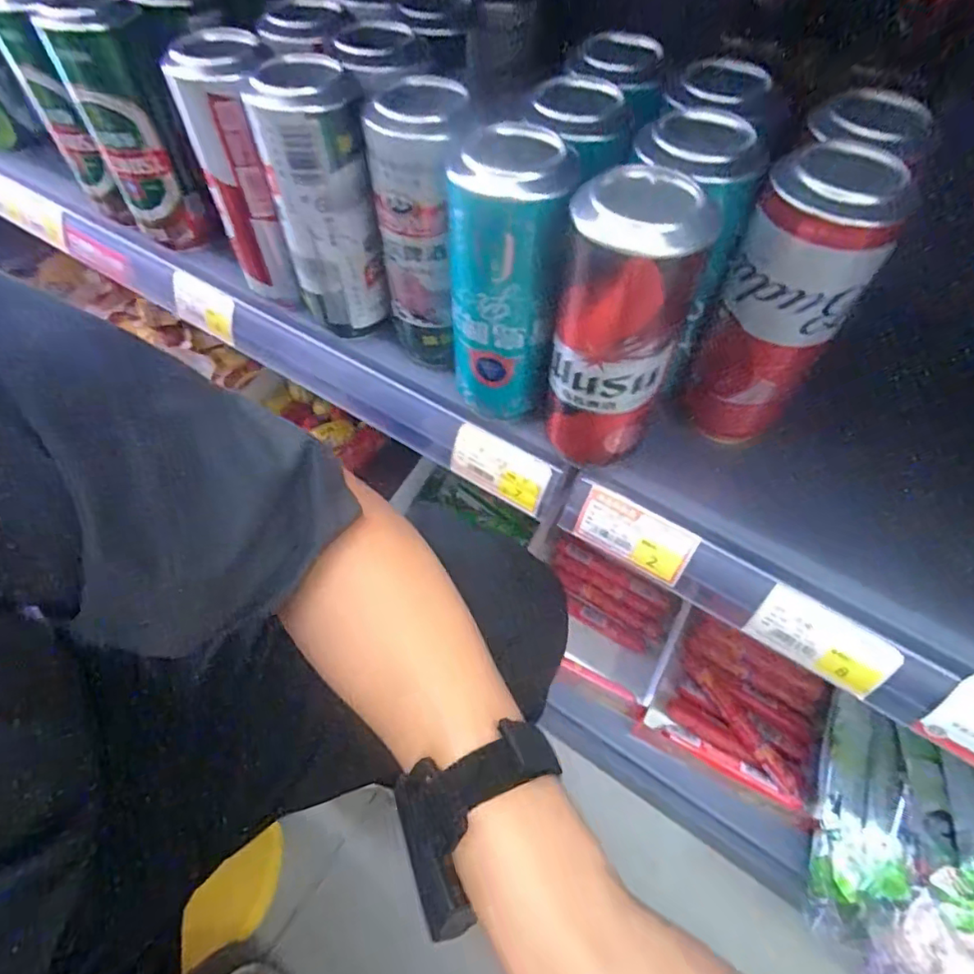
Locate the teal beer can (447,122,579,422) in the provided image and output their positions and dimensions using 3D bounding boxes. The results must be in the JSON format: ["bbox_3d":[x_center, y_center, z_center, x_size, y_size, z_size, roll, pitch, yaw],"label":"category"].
[{"bbox_3d":[0.008,-0.107,0.317,0.057,0.154,0.058,-1,57,-1],"label":"teal beer can"}]

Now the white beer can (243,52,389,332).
[{"bbox_3d":[-0.102,-0.175,0.358,0.057,0.155,0.053,-12,57,-8],"label":"white beer can"}]

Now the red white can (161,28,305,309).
[{"bbox_3d":[-0.151,-0.203,0.375,0.067,0.151,0.056,24,60,15],"label":"red white can"}]

